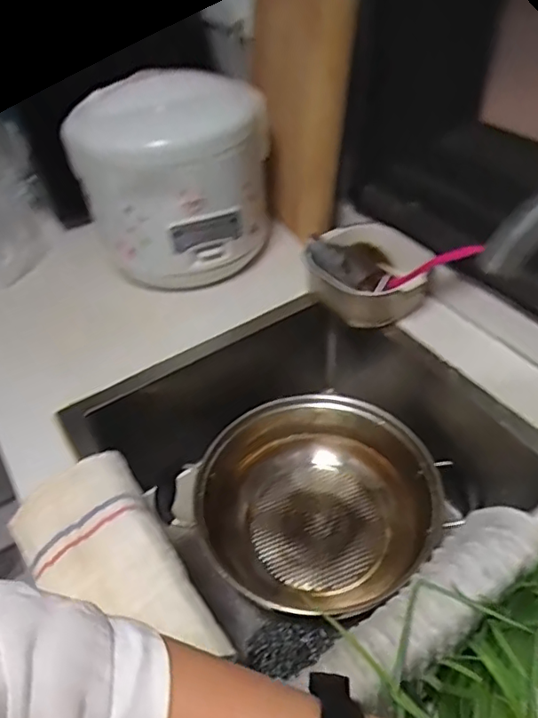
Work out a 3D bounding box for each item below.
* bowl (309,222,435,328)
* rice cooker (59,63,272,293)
[{"bbox_3d":[0.138,-0.116,0.754,0.162,0.080,0.144,-1,44,5],"label":"bowl"},{"bbox_3d":[-0.134,-0.243,0.809,0.265,0.209,0.225,26,52,29],"label":"rice cooker"}]

